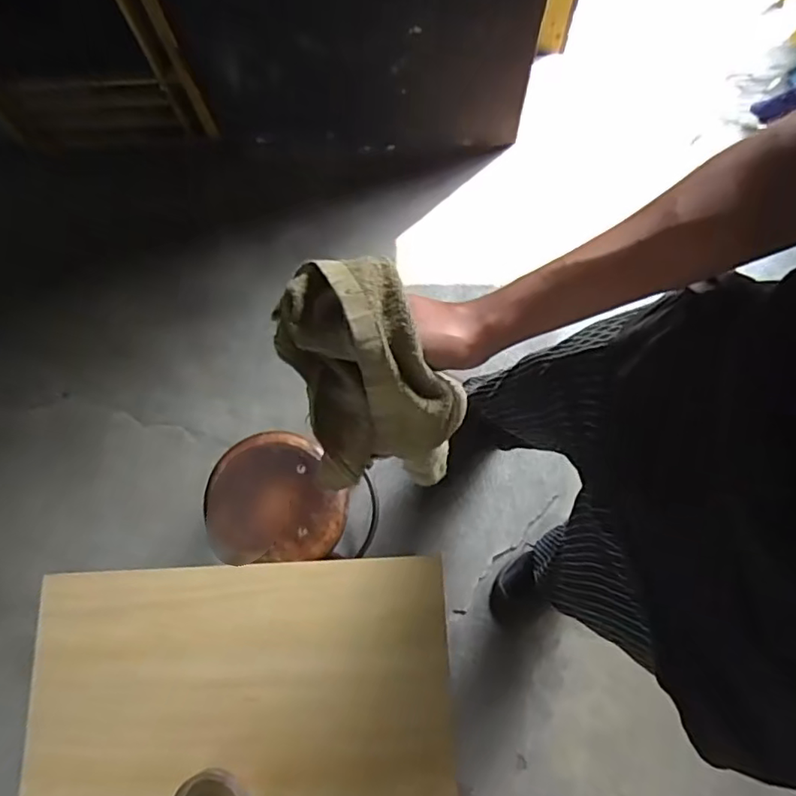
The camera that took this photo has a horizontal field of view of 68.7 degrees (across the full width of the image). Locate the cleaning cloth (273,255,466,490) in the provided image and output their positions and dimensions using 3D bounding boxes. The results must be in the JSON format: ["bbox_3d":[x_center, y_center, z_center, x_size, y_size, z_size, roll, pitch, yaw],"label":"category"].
[{"bbox_3d":[-0.018,-0.016,0.395,0.104,0.110,0.139,-17,76,-5],"label":"cleaning cloth"}]

